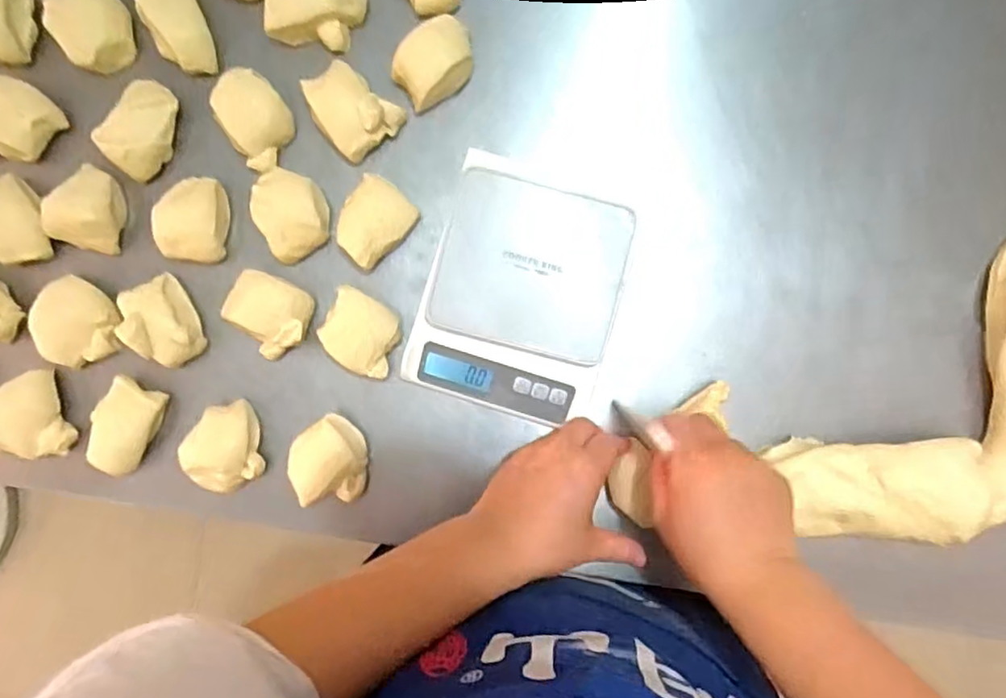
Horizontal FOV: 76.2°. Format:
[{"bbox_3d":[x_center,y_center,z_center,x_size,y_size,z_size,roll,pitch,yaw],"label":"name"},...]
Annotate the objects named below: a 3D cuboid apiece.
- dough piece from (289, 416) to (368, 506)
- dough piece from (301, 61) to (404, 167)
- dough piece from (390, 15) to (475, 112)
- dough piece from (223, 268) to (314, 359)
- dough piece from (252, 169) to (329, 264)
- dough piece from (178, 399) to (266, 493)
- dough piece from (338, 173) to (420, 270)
[{"bbox_3d":[-0.136,0.086,0.506,0.057,0.048,0.066,1,90,1],"label":"dough piece"},{"bbox_3d":[-0.119,-0.189,0.502,0.057,0.027,0.068,-39,90,1],"label":"dough piece"},{"bbox_3d":[-0.053,-0.224,0.505,0.065,0.029,0.050,-38,90,1],"label":"dough piece"},{"bbox_3d":[-0.183,-0.026,0.497,0.062,0.041,0.059,23,91,1],"label":"dough piece"},{"bbox_3d":[-0.165,-0.106,0.505,0.052,0.030,0.065,-27,90,1],"label":"dough piece"},{"bbox_3d":[-0.222,0.078,0.508,0.059,0.036,0.065,-10,90,1],"label":"dough piece"},{"bbox_3d":[-0.101,-0.099,0.501,0.048,0.031,0.062,41,91,1],"label":"dough piece"}]

